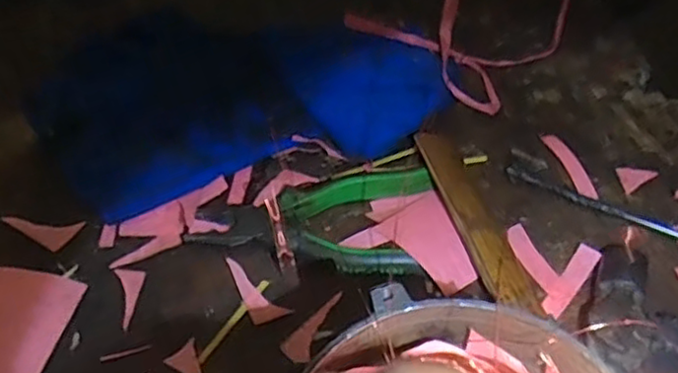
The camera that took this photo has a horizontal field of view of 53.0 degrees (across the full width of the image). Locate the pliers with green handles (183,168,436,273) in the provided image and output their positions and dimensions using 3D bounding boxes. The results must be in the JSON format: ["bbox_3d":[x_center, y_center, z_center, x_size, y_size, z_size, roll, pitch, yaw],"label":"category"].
[{"bbox_3d":[-0.020,0.020,0.499,0.163,0.019,0.086,5,51,7],"label":"pliers with green handles"}]

